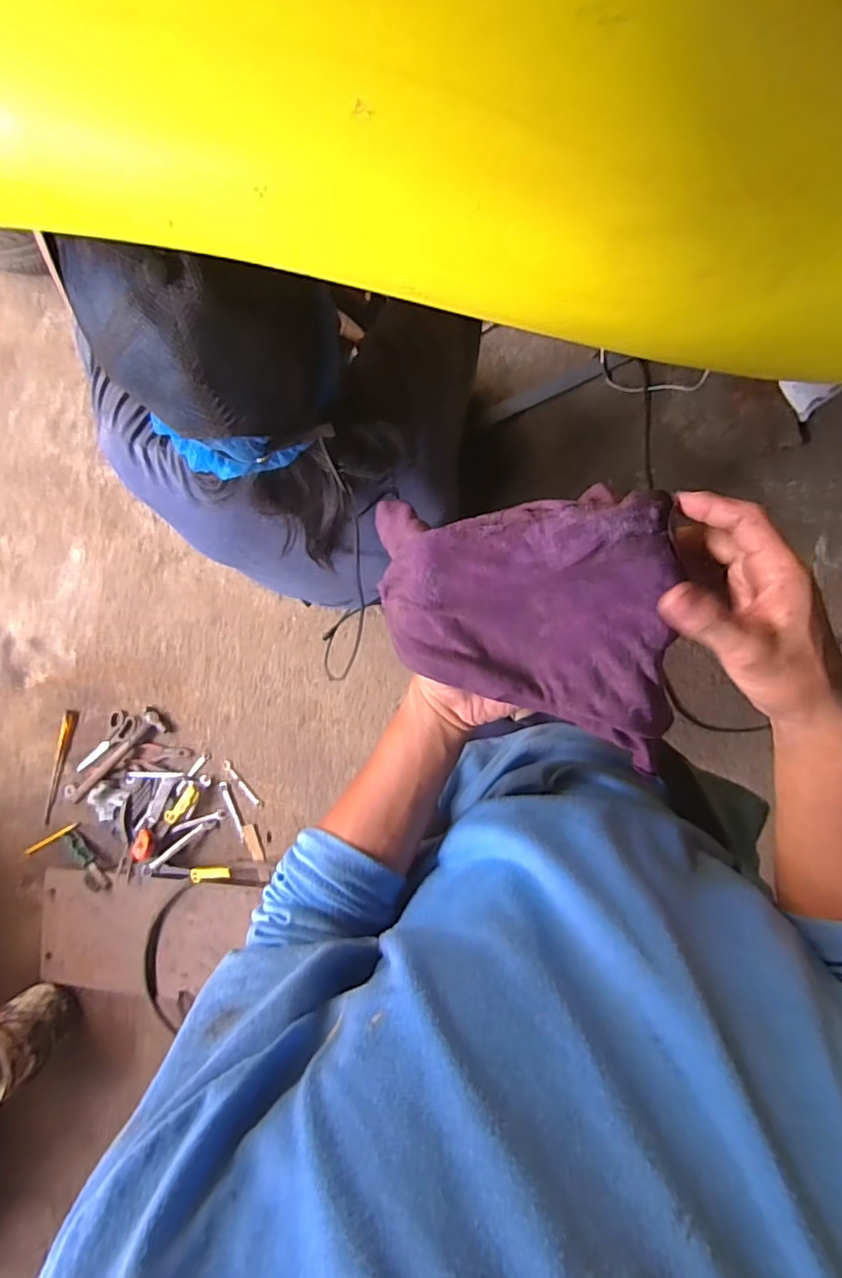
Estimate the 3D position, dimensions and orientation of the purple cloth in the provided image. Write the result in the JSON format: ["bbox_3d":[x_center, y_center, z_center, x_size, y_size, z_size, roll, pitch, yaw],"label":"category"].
[{"bbox_3d":[0.055,-0.009,0.336,0.168,0.047,0.138,1,88,9],"label":"purple cloth"}]

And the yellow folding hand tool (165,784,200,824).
[{"bbox_3d":[-0.593,0.409,1.421,0.037,0.016,0.101,34,80,8],"label":"yellow folding hand tool"}]

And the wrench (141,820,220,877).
[{"bbox_3d":[-0.601,0.517,1.425,0.209,0.013,0.029,-35,83,-11],"label":"wrench"}]

